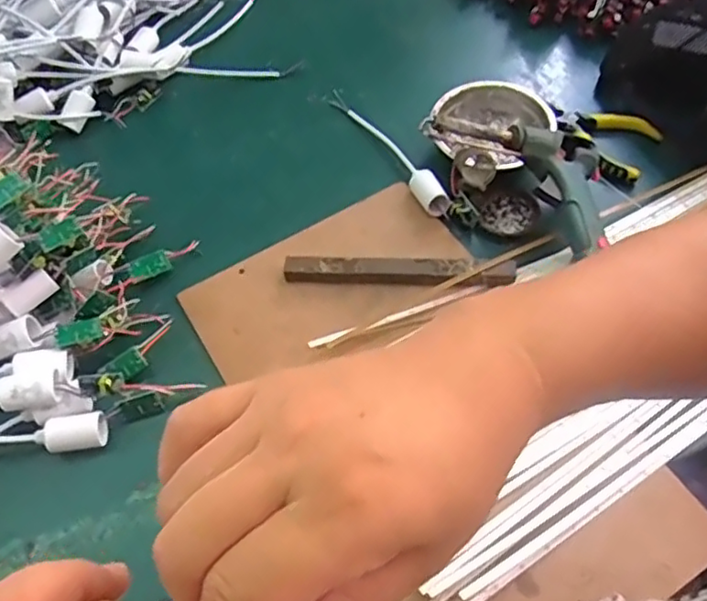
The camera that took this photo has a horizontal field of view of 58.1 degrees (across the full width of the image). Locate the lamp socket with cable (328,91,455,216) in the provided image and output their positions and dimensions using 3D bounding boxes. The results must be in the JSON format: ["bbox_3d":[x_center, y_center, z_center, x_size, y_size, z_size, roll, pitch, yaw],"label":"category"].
[{"bbox_3d":[0.033,-0.167,0.683,0.027,0.025,0.216,-30,61,-15],"label":"lamp socket with cable"}]

